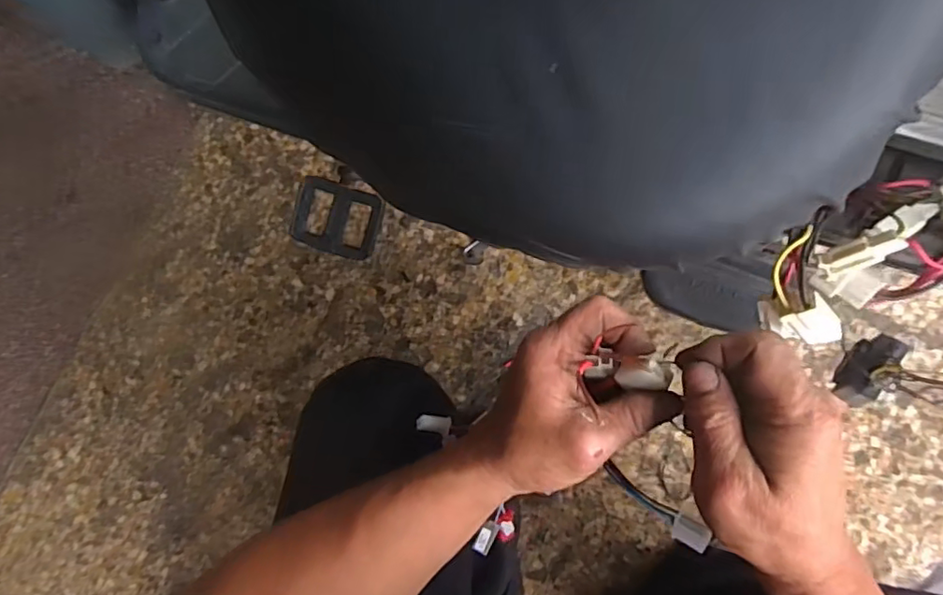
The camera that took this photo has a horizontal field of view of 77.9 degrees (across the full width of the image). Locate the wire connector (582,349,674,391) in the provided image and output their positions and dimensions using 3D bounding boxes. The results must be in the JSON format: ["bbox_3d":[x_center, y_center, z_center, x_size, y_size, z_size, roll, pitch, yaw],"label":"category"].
[{"bbox_3d":[0.084,0.039,0.314,0.046,0.016,0.018,4,84,41],"label":"wire connector"}]

